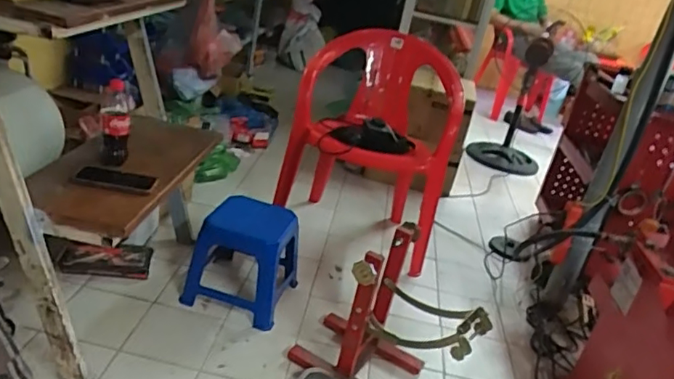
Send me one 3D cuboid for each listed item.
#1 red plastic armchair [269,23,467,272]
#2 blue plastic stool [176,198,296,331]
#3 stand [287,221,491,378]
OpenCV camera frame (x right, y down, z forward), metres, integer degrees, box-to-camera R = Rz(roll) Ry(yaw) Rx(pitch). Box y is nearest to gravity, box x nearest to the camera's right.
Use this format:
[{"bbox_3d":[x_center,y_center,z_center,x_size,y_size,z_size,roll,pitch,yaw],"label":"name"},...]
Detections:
[{"bbox_3d":[0.130,-0.144,1.906,0.501,0.662,0.499,16,25,9],"label":"red plastic armchair"},{"bbox_3d":[-0.250,0.181,1.557,0.256,0.254,0.230,16,25,8],"label":"blue plastic stool"},{"bbox_3d":[0.131,0.305,1.338,0.407,0.372,0.236,21,26,19],"label":"stand"}]

